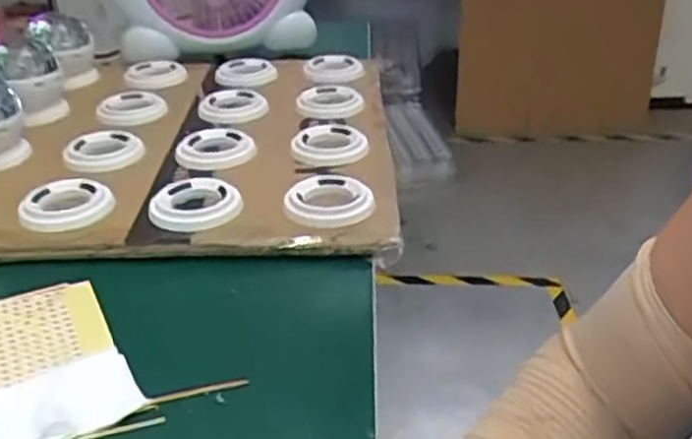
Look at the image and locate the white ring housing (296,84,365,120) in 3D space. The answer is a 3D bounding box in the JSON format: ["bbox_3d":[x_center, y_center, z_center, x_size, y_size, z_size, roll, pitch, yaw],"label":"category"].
[{"bbox_3d":[-0.016,-0.127,0.779,0.069,0.014,0.069,0,30,0],"label":"white ring housing"}]

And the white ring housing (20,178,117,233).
[{"bbox_3d":[-0.225,-0.013,0.588,0.071,0.017,0.069,-16,34,-25],"label":"white ring housing"}]

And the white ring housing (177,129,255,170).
[{"bbox_3d":[-0.120,-0.064,0.674,0.071,0.018,0.079,-6,31,-9],"label":"white ring housing"}]

